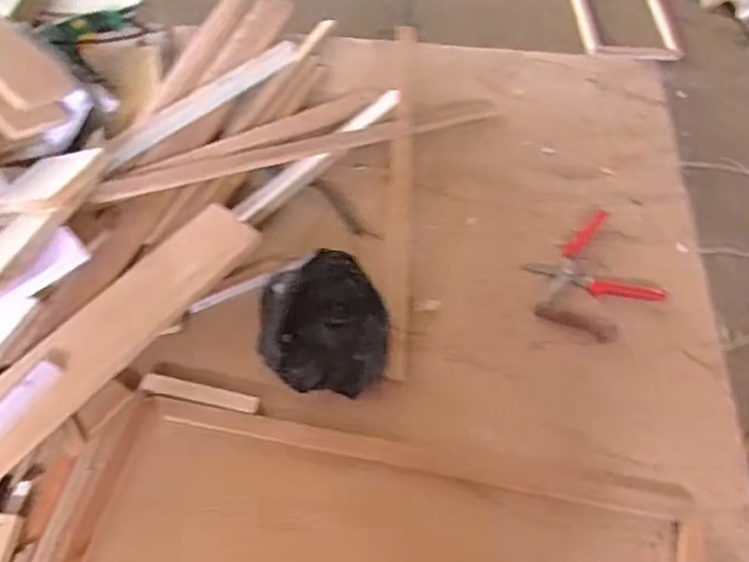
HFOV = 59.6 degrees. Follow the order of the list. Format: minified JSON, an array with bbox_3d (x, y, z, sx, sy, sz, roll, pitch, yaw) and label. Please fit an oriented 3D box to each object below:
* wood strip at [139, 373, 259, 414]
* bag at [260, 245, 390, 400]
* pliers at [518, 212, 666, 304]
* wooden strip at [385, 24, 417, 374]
[{"bbox_3d":[-0.213,0.138,0.805,0.138,0.014,0.022,15,55,-13],"label":"wood strip"},{"bbox_3d":[-0.063,0.050,0.808,0.161,0.078,0.167,4,55,3],"label":"bag"},{"bbox_3d":[0.300,-0.016,0.869,0.148,0.032,0.155,0,55,0],"label":"pliers"},{"bbox_3d":[0.041,-0.172,0.993,0.034,0.015,0.687,2,55,2],"label":"wooden strip"}]

